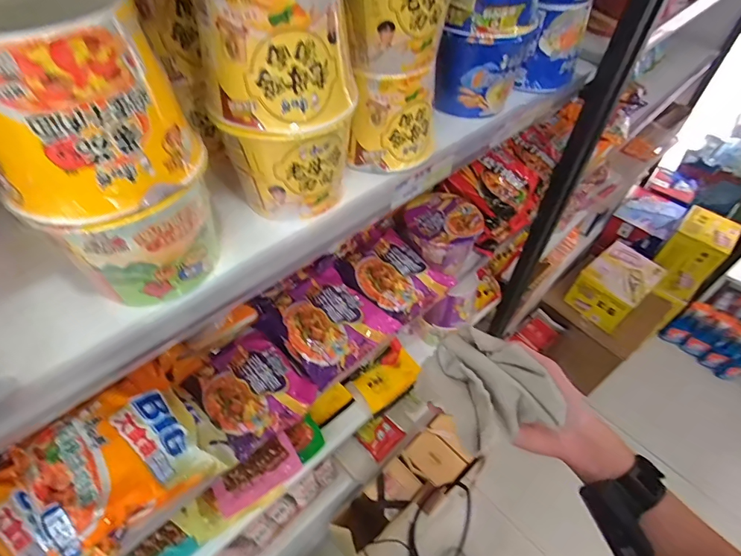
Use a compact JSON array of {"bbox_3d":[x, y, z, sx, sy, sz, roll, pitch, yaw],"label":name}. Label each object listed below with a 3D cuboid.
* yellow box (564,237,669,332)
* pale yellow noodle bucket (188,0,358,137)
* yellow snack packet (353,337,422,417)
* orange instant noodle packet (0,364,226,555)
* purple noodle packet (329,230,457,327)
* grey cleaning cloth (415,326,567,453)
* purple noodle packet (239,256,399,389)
[{"bbox_3d":[0.879,0.030,1.529,0.241,0.198,0.201,-33,59,-26],"label":"yellow box"},{"bbox_3d":[-0.073,-0.193,0.327,0.116,0.121,0.099,0,50,-2],"label":"pale yellow noodle bucket"},{"bbox_3d":[0.041,0.228,0.955,0.098,0.025,0.158,45,60,10],"label":"yellow snack packet"},{"bbox_3d":[-0.278,0.198,0.463,0.160,0.051,0.143,-35,60,-27],"label":"orange instant noodle packet"},{"bbox_3d":[0.038,-0.007,0.701,0.131,0.045,0.155,-37,61,-28],"label":"purple noodle packet"},{"bbox_3d":[0.115,0.113,0.427,0.088,0.056,0.127,-32,58,-25],"label":"grey cleaning cloth"},{"bbox_3d":[-0.073,0.063,0.649,0.149,0.054,0.178,-35,60,-27],"label":"purple noodle packet"}]

